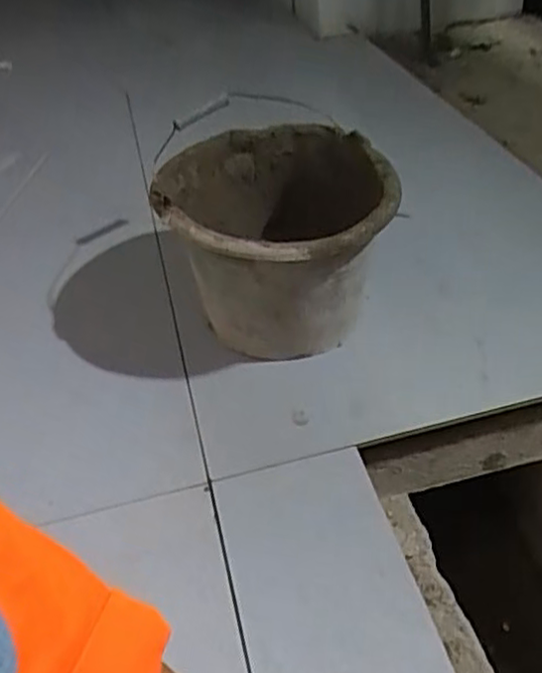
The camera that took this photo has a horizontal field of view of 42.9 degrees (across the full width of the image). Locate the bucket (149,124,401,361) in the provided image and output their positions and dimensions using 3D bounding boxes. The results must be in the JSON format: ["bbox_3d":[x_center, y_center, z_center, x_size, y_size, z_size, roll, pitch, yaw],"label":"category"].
[{"bbox_3d":[0.007,-0.115,0.822,0.248,0.194,0.292,-5,40,4],"label":"bucket"}]

